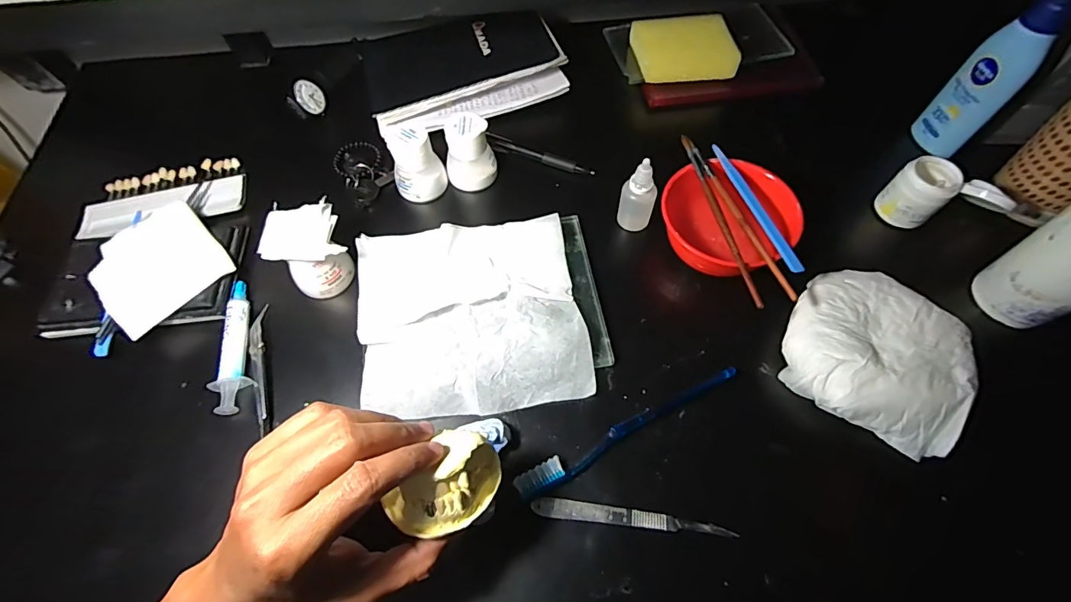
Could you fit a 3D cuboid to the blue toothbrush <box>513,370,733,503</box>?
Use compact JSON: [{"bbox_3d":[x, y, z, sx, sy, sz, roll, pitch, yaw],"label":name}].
[{"bbox_3d":[0.071,0.096,0.346,0.187,0.009,0.019,-25,64,-13],"label":"blue toothbrush"}]

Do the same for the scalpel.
[{"bbox_3d":[0.066,0.150,0.320,0.135,0.005,0.013,6,61,3],"label":"scalpel"}]

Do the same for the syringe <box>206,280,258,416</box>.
[{"bbox_3d":[-0.251,0.035,0.386,0.025,0.017,0.121,-12,62,-6],"label":"syringe"}]

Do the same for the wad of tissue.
[{"bbox_3d":[0.261,0.039,0.355,0.120,0.045,0.117,28,65,15],"label":"wad of tissue"}]

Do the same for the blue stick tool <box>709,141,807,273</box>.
[{"bbox_3d":[0.181,-0.080,0.383,0.011,0.004,0.137,-15,64,-6],"label":"blue stick tool"}]

